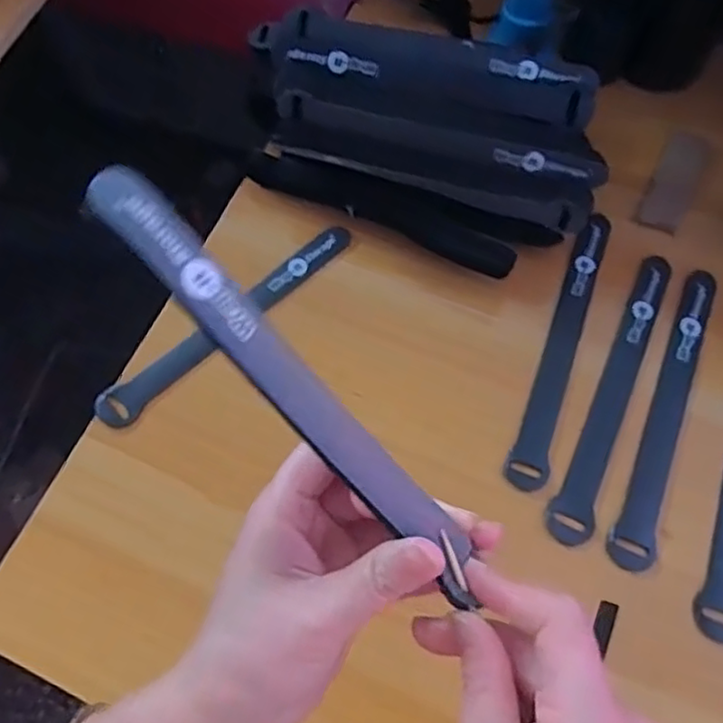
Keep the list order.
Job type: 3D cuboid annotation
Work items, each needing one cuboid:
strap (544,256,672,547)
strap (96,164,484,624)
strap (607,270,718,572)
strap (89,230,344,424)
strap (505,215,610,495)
[{"bbox_3d":[0.153,0.015,0.399,0.023,0.005,0.200,23,69,12],"label":"strap"},{"bbox_3d":[-0.020,0.012,0.227,0.186,0.007,0.021,50,59,-14],"label":"strap"},{"bbox_3d":[0.184,0.026,0.391,0.022,0.004,0.198,22,69,12],"label":"strap"},{"bbox_3d":[-0.084,-0.029,0.424,0.197,0.010,0.024,-42,71,-14],"label":"strap"},{"bbox_3d":[0.128,-0.013,0.412,0.023,0.005,0.196,19,69,11],"label":"strap"}]

